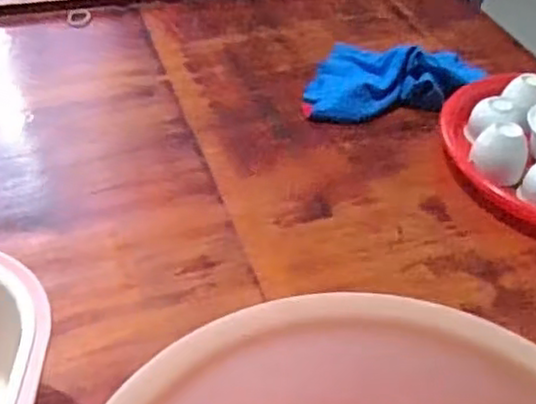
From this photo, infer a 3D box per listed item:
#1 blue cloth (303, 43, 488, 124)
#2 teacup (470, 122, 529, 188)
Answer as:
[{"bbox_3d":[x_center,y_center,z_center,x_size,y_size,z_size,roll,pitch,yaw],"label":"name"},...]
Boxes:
[{"bbox_3d":[0.142,-0.150,0.825,0.193,0.047,0.150,5,43,-1],"label":"blue cloth"},{"bbox_3d":[0.228,-0.048,0.705,0.055,0.045,0.049,21,45,15],"label":"teacup"}]

